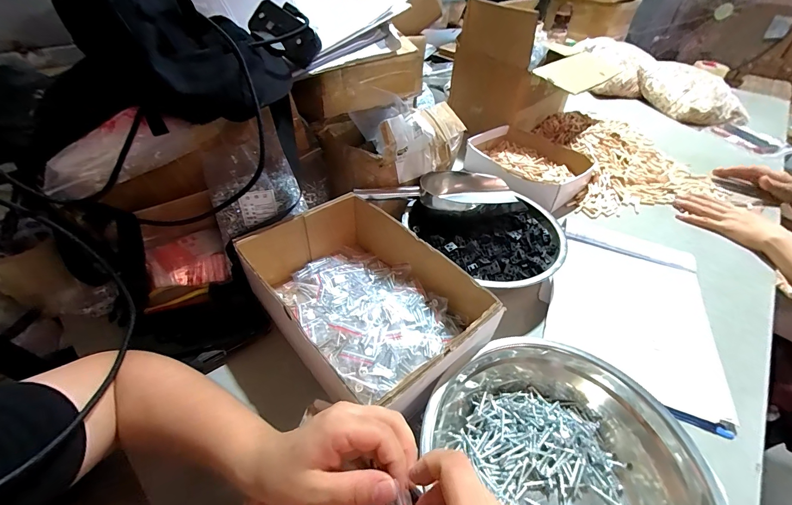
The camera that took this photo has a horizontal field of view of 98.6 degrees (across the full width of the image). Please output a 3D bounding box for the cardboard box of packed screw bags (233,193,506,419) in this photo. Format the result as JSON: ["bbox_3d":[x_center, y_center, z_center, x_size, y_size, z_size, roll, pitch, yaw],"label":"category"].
[{"bbox_3d":[-0.045,0.052,0.448,0.306,0.091,0.204,36,53,29],"label":"cardboard box of packed screw bags"}]

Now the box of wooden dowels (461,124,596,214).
[{"bbox_3d":[0.294,-0.198,0.759,0.211,0.055,0.235,-30,53,-30],"label":"box of wooden dowels"}]

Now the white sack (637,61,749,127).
[{"bbox_3d":[0.963,-0.520,1.126,0.169,0.131,0.302,-10,46,-14],"label":"white sack"}]

